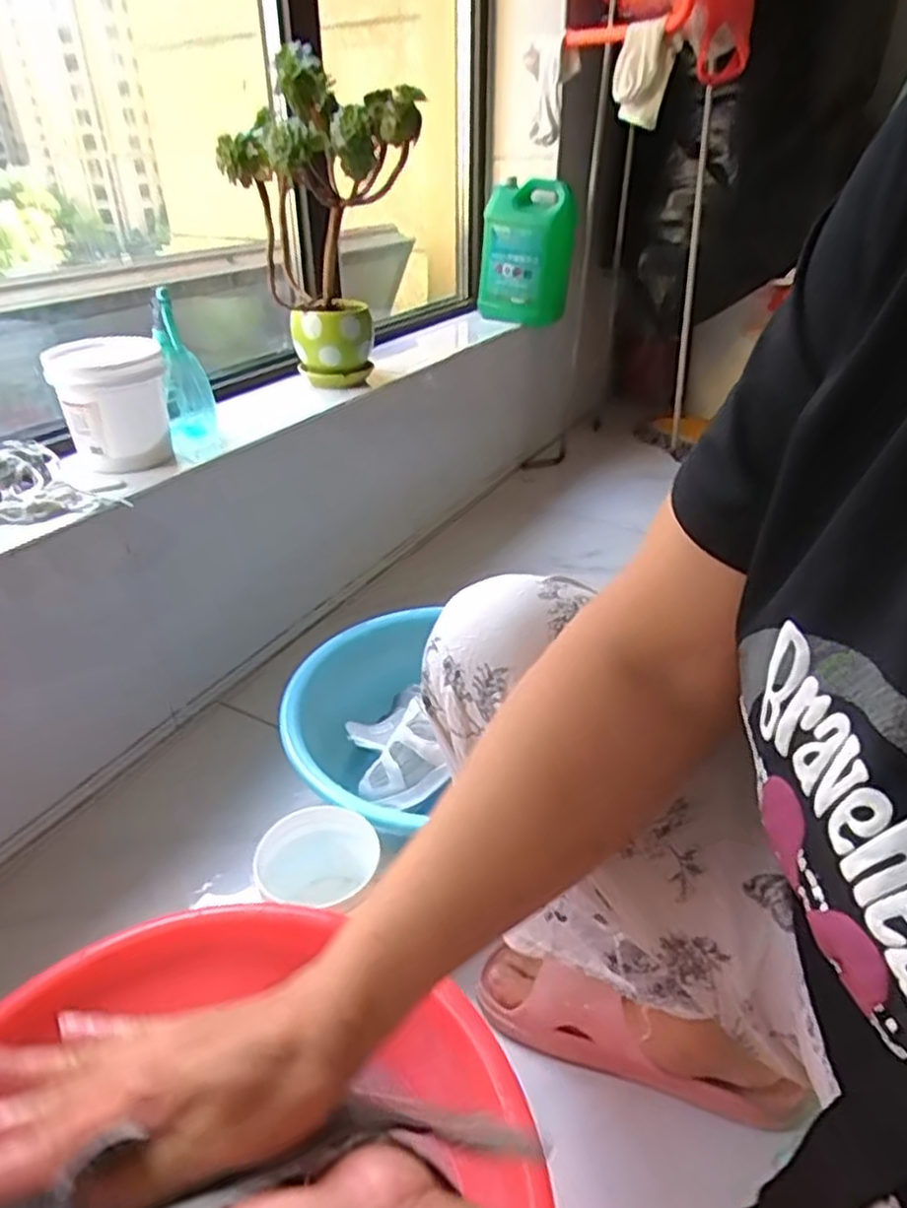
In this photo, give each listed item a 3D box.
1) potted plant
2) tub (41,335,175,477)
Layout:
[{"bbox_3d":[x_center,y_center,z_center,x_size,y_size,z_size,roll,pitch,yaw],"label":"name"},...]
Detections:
[{"bbox_3d":[-0.171,-0.504,1.009,0.230,0.398,0.280,-2,32,-5],"label":"potted plant"},{"bbox_3d":[-0.396,-0.233,0.848,0.116,0.133,0.106,-14,35,-22],"label":"tub"}]

